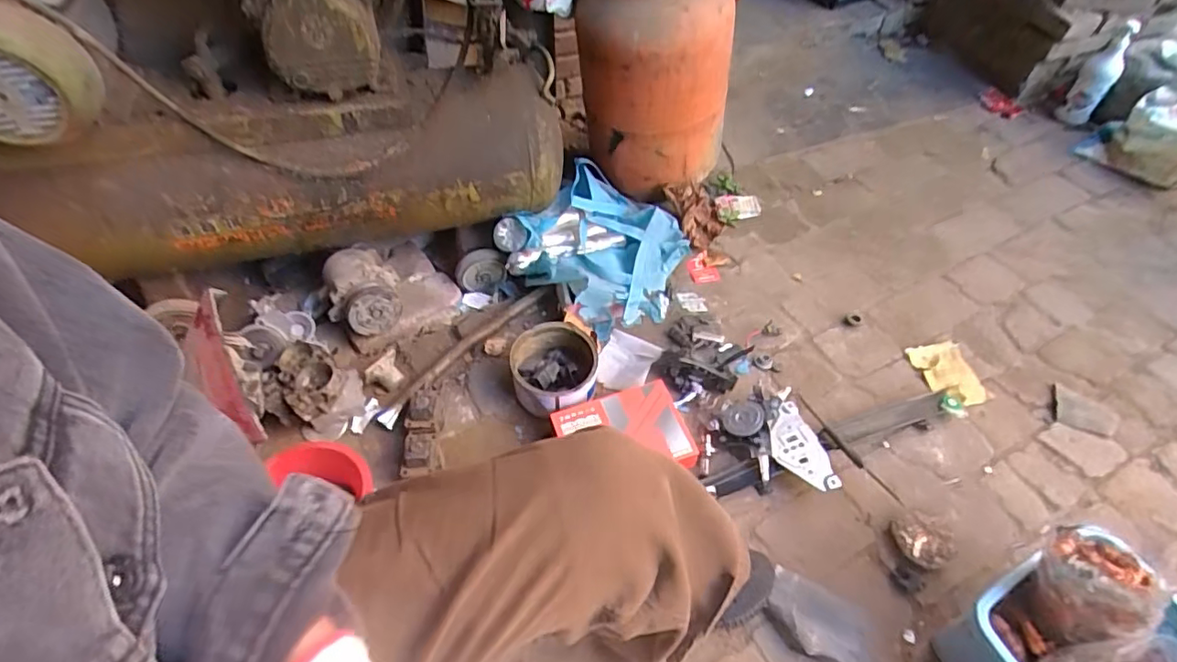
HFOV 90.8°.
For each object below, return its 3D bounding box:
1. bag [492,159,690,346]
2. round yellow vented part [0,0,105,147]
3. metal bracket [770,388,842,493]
[{"bbox_3d":[0.035,-0.185,1.214,0.318,0.200,0.330,26,56,19],"label":"bag"},{"bbox_3d":[-0.698,-0.314,0.709,0.140,0.143,0.084,-11,53,-9],"label":"round yellow vented part"},{"bbox_3d":[0.346,0.193,0.985,0.088,0.039,0.187,-14,53,-12],"label":"metal bracket"}]

